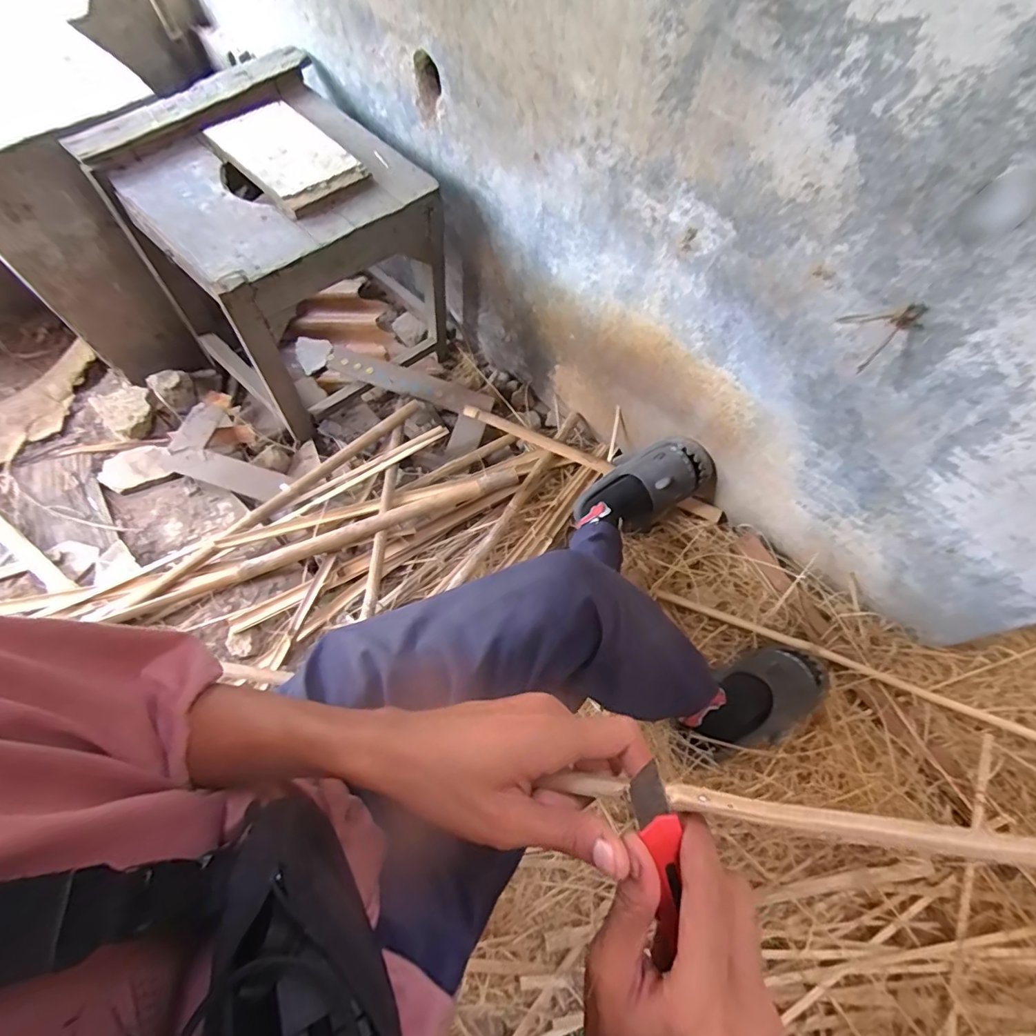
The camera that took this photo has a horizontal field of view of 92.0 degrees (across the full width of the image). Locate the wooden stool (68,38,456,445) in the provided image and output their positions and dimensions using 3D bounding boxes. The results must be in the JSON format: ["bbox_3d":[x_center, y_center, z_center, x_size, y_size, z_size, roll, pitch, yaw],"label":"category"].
[{"bbox_3d":[-0.453,-0.510,1.025,0.456,0.458,0.443,-38,72,-17],"label":"wooden stool"}]

